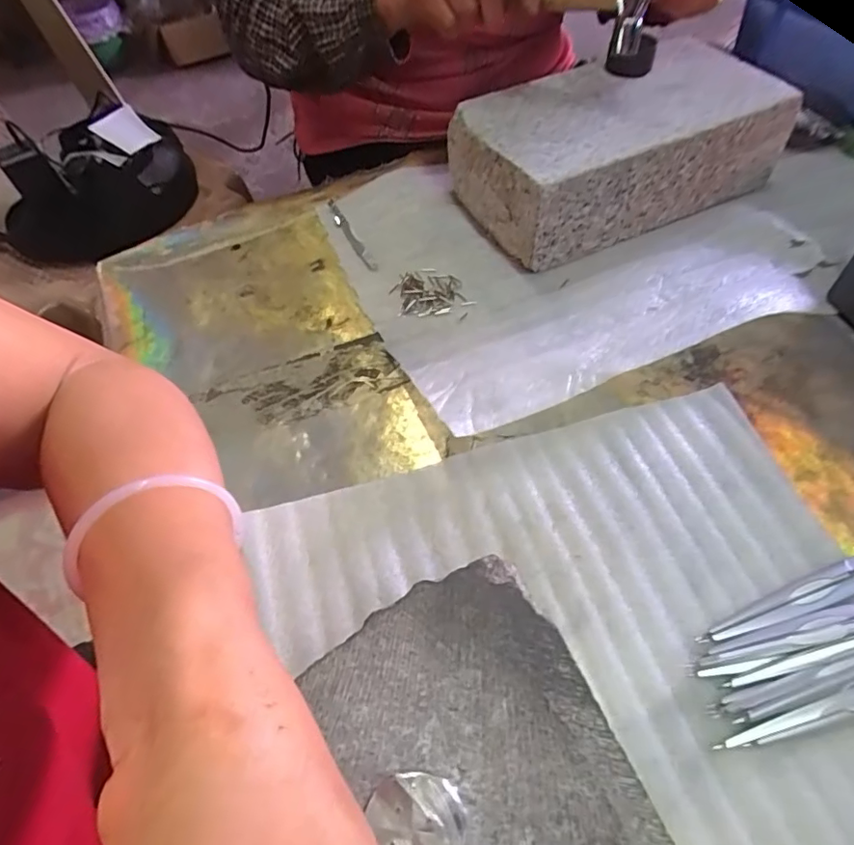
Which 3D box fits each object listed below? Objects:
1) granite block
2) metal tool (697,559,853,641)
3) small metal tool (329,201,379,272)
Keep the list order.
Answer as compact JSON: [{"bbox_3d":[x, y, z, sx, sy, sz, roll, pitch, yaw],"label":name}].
[{"bbox_3d":[0.157,-0.233,0.457,0.245,0.079,0.138,-23,56,-11],"label":"granite block"},{"bbox_3d":[0.189,0.091,0.276,0.106,0.004,0.015,-20,56,-9],"label":"metal tool"},{"bbox_3d":[-0.066,-0.161,0.468,0.010,0.007,0.101,-23,56,-11],"label":"small metal tool"}]

